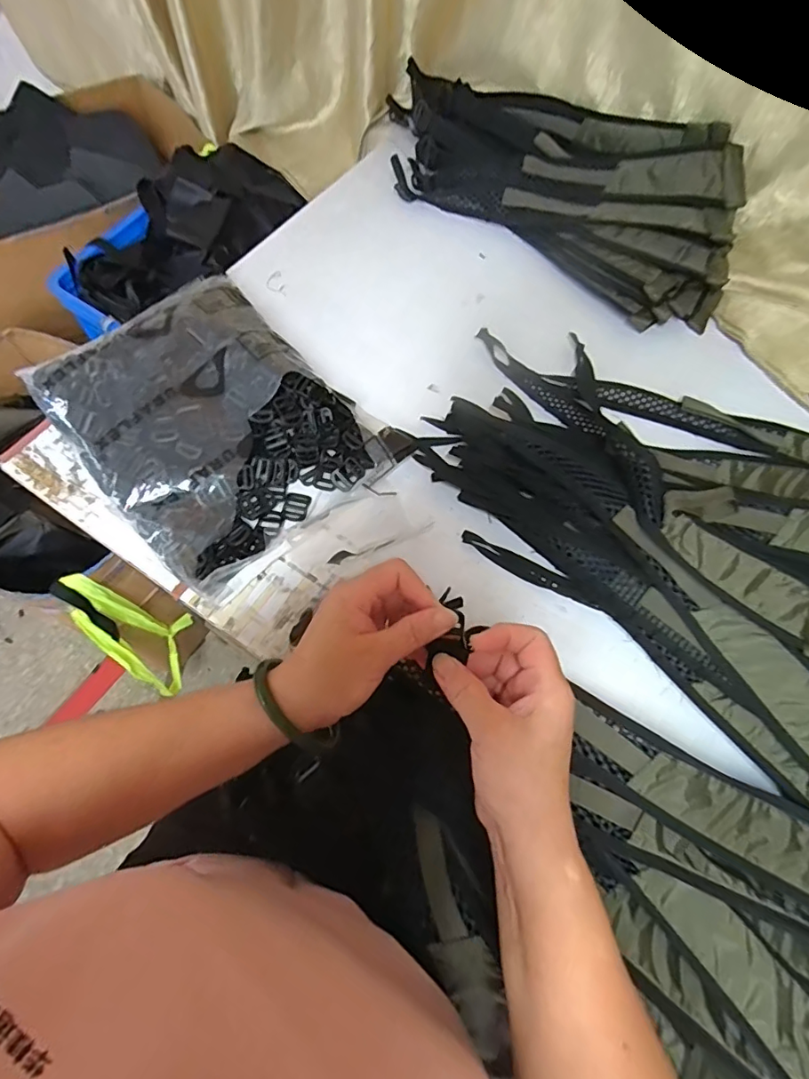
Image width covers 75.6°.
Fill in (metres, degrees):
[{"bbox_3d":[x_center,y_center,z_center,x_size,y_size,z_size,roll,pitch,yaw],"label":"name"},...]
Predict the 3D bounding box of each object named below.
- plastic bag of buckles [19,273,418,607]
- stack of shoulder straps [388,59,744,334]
[{"bbox_3d":[-0.204,-0.125,0.568,0.325,0.069,0.259,42,71,15],"label":"plastic bag of buckles"},{"bbox_3d":[0.206,-0.516,0.737,0.576,0.091,0.243,35,69,13],"label":"stack of shoulder straps"}]

